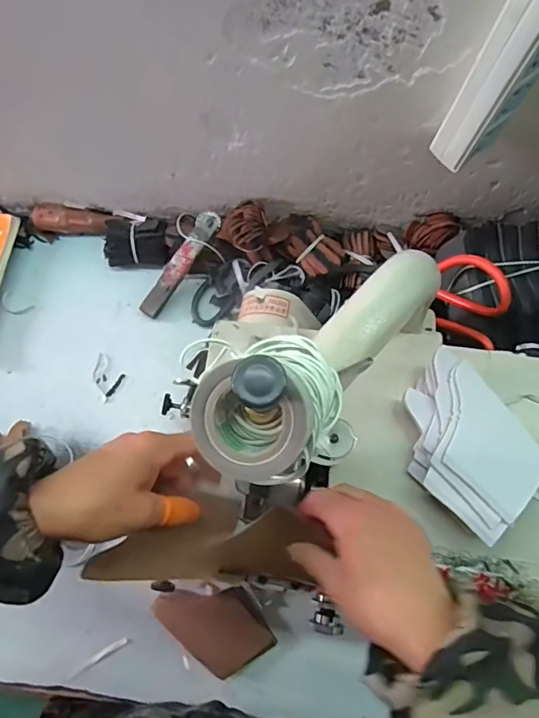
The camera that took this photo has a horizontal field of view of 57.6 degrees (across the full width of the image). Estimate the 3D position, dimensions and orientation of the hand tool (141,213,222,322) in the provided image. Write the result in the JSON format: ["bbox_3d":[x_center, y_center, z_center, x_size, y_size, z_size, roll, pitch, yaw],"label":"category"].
[{"bbox_3d":[-0.110,-0.116,0.603,0.026,0.015,0.146,37,96,13],"label":"hand tool"}]

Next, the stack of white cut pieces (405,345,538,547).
[{"bbox_3d":[0.155,0.069,0.398,0.094,0.035,0.119,-43,75,-12],"label":"stack of white cut pieces"}]

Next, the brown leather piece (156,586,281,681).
[{"bbox_3d":[-0.054,0.264,0.495,0.108,0.004,0.076,42,77,15],"label":"brown leather piece"}]

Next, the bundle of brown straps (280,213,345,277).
[{"bbox_3d":[0.048,-0.137,0.595,0.087,0.033,0.053,38,76,13],"label":"bundle of brown straps"}]

